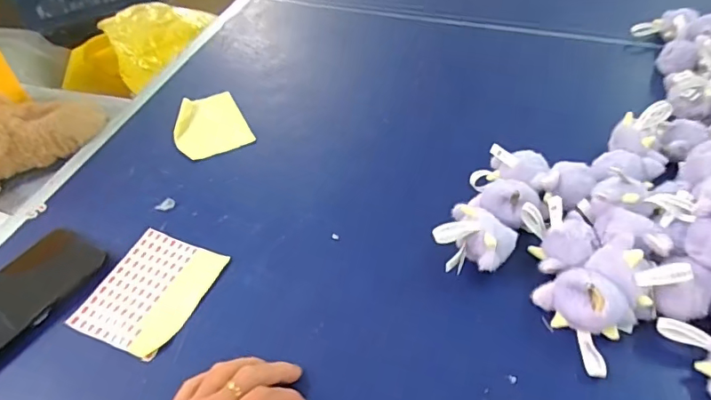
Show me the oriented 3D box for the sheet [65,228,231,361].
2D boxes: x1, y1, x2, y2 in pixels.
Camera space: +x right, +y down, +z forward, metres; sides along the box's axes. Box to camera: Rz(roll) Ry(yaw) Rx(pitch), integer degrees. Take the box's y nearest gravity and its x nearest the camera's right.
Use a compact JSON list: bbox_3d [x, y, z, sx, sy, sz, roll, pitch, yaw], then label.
[{"bbox_3d":[-0.194,0.087,0.492,0.098,0.011,0.124,19,49,9],"label":"sheet"}]

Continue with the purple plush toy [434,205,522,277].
[{"bbox_3d":[0.110,0.043,0.483,0.064,0.040,0.066,-1,46,1],"label":"purple plush toy"}]

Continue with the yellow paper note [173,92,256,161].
[{"bbox_3d":[-0.193,-0.101,0.669,0.091,0.012,0.120,-21,49,-17],"label":"yellow paper note"}]

